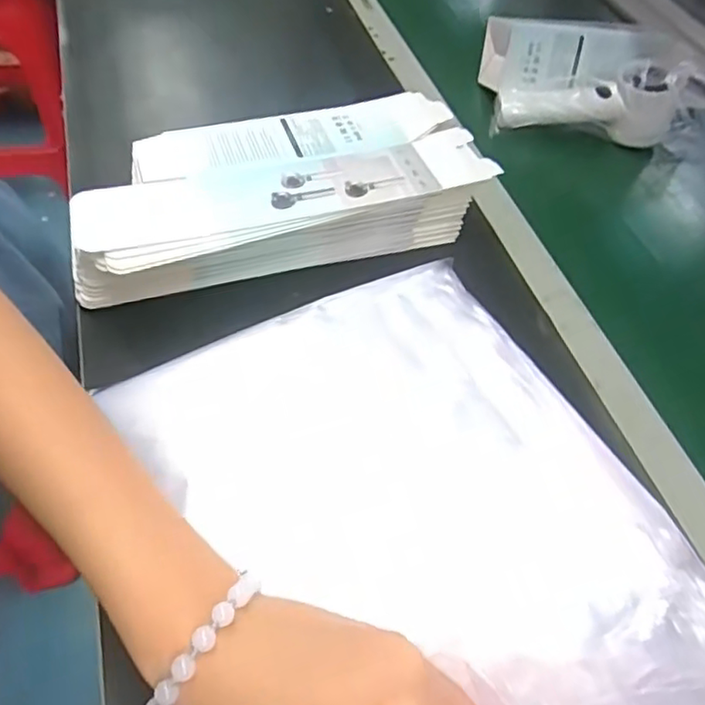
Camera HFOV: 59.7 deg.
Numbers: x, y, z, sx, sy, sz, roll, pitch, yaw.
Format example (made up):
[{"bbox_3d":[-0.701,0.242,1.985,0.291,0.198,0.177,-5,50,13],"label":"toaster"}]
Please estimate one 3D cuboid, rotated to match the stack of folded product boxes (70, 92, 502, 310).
[{"bbox_3d":[-0.055,-0.116,0.433,0.283,0.044,0.130,-11,56,-16],"label":"stack of folded product boxes"}]

